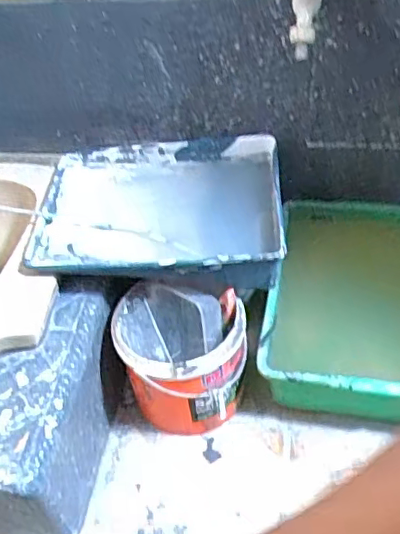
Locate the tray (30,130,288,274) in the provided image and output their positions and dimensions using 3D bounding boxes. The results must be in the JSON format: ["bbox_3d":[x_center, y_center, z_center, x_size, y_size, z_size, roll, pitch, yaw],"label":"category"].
[{"bbox_3d":[-0.060,-0.089,0.883,0.363,0.085,0.291,-1,44,6],"label":"tray"}]

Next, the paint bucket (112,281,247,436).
[{"bbox_3d":[-0.026,0.131,0.859,0.173,0.203,0.176,-3,44,3],"label":"paint bucket"}]

